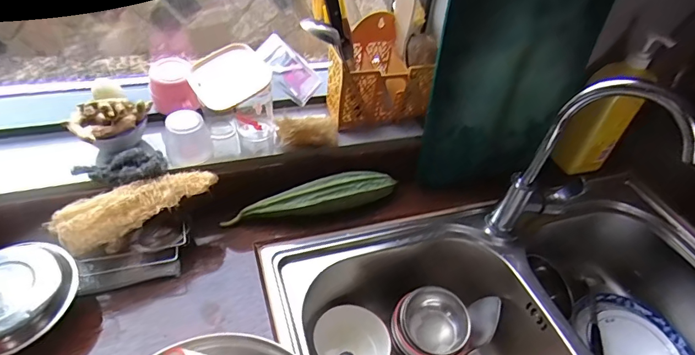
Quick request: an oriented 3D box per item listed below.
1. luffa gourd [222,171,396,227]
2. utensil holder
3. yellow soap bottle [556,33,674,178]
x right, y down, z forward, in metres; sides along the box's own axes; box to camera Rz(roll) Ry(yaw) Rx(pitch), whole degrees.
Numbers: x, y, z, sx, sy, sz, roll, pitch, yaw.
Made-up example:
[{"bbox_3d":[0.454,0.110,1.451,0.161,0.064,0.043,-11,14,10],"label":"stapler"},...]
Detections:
[{"bbox_3d":[-0.048,0.035,0.695,0.282,0.045,0.049,-11,46,-17],"label":"luffa gourd"},{"bbox_3d":[0.057,-0.175,0.738,0.166,0.167,0.107,3,43,-3],"label":"utensil holder"},{"bbox_3d":[0.471,-0.125,0.774,0.095,0.275,0.080,28,47,21],"label":"yellow soap bottle"}]

